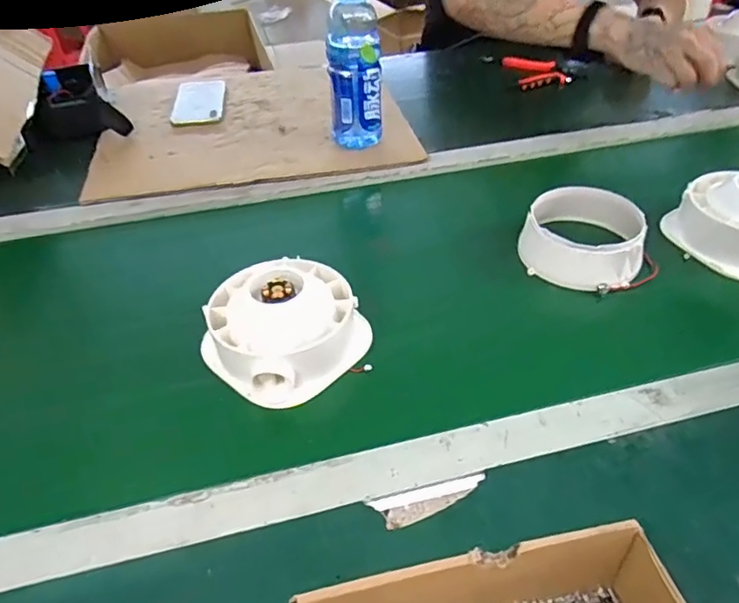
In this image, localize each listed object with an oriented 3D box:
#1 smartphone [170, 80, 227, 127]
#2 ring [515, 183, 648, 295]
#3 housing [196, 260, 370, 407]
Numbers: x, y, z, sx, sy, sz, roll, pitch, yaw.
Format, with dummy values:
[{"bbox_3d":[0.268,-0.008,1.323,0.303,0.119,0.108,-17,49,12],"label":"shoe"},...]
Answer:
[{"bbox_3d":[-0.273,-0.323,0.906,0.077,0.012,0.167,-6,42,-6],"label":"smartphone"},{"bbox_3d":[0.231,-0.073,0.605,0.125,0.052,0.122,18,45,20],"label":"ring"},{"bbox_3d":[-0.078,0.015,0.508,0.131,0.062,0.130,-1,42,0],"label":"housing"}]

